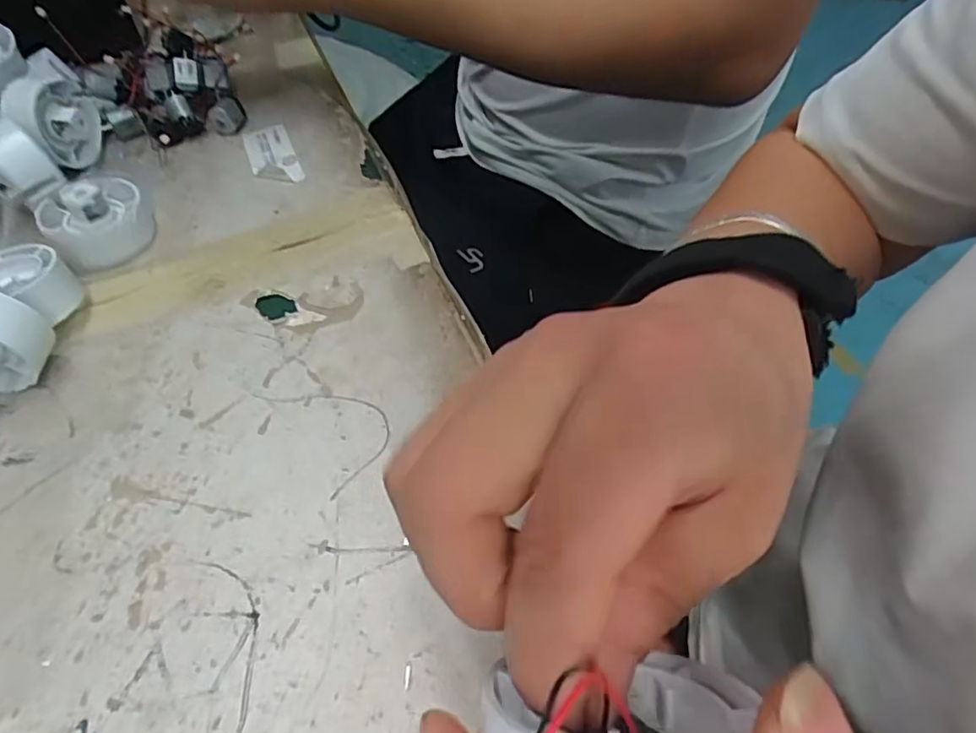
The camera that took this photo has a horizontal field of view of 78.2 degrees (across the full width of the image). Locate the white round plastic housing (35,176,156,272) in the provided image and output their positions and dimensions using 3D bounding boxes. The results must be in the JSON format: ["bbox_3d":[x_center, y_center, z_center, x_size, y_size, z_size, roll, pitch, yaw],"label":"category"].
[{"bbox_3d":[-0.224,-0.085,0.346,0.052,0.031,0.053,-1,53,2],"label":"white round plastic housing"}]

